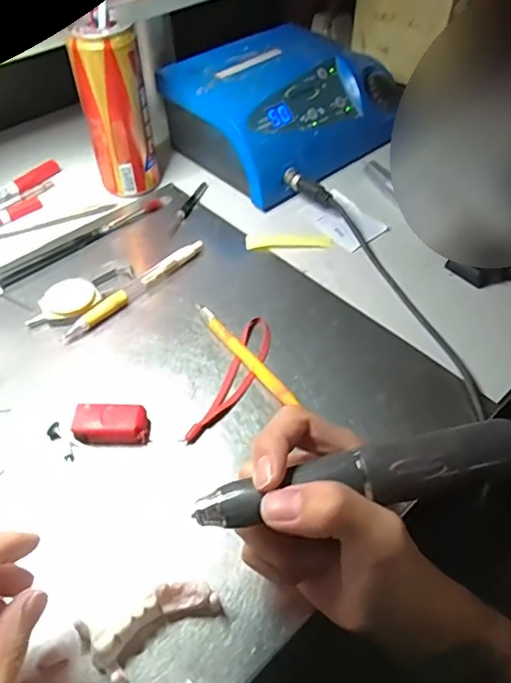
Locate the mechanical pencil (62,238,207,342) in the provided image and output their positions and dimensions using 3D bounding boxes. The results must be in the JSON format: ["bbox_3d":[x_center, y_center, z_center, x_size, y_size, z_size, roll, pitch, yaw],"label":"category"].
[{"bbox_3d":[-0.093,-0.044,0.424,0.015,0.010,0.137,31,54,24],"label":"mechanical pencil"}]

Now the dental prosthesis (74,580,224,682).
[{"bbox_3d":[-0.050,0.140,0.259,0.068,0.017,0.032,-18,51,-17],"label":"dental prosthesis"}]

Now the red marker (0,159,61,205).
[{"bbox_3d":[-0.247,-0.142,0.512,0.017,0.011,0.142,29,53,22],"label":"red marker"}]

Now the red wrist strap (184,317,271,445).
[{"bbox_3d":[-0.013,0.024,0.365,0.023,0.004,0.114,17,49,13],"label":"red wrist strap"}]

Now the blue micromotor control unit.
[{"bbox_3d":[0.028,-0.242,0.556,0.195,0.089,0.228,29,53,22],"label":"blue micromotor control unit"}]

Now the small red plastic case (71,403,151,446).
[{"bbox_3d":[-0.089,0.052,0.331,0.044,0.017,0.023,1,48,-1],"label":"small red plastic case"}]

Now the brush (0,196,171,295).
[{"bbox_3d":[-0.148,-0.092,0.473,0.016,0.007,0.182,34,55,25],"label":"brush"}]

